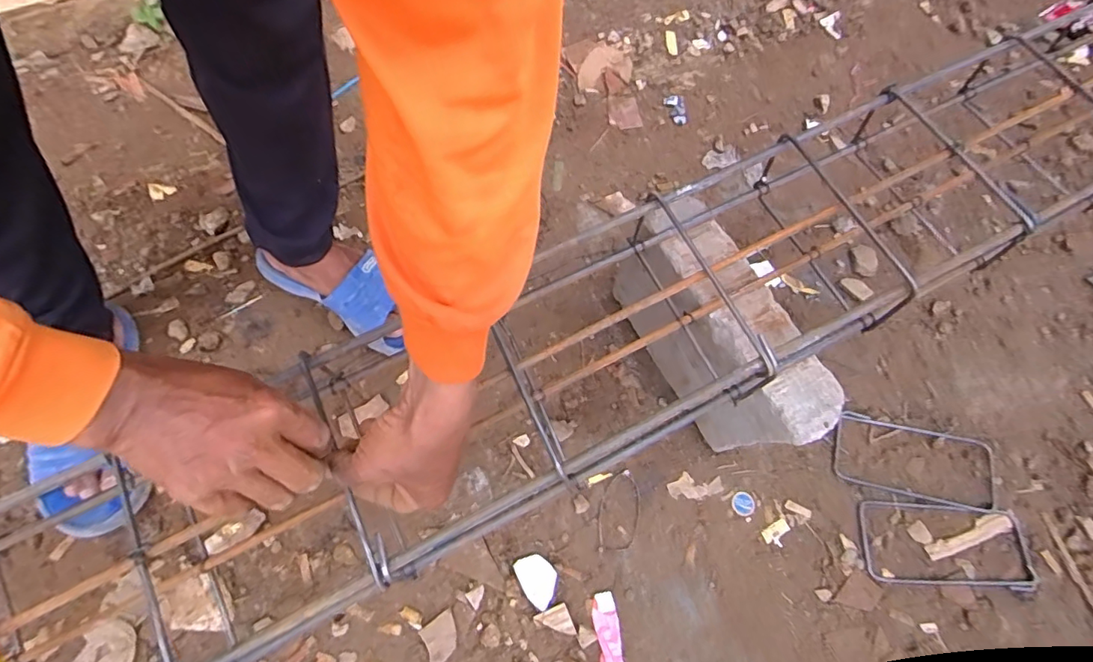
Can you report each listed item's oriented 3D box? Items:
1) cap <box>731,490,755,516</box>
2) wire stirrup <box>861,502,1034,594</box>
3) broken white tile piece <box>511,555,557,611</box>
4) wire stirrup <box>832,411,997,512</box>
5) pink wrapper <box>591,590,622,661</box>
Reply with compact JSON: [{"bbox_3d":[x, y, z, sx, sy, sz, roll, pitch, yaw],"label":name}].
[{"bbox_3d":[0.241,0.211,0.652,0.027,0.004,0.028,1,66,-2],"label":"cap"},{"bbox_3d":[0.480,0.256,0.641,0.206,0.006,0.093,5,65,-1],"label":"wire stirrup"},{"bbox_3d":[-0.009,0.284,0.607,0.040,0.004,0.057,-24,69,-13],"label":"broken white tile piece"},{"bbox_3d":[0.472,0.167,0.684,0.206,0.011,0.096,13,66,3],"label":"wire stirrup"},{"bbox_3d":[0.067,0.330,0.591,0.027,0.004,0.072,-7,66,-6],"label":"pink wrapper"}]

